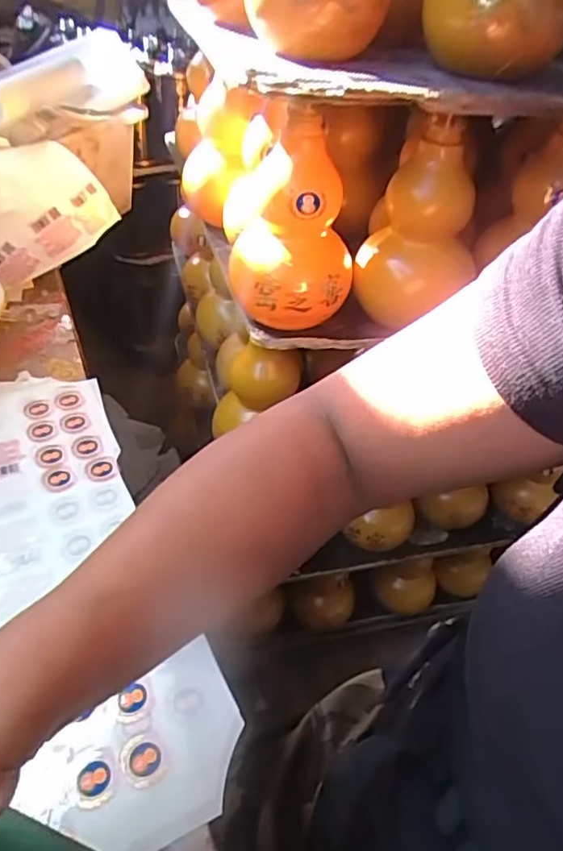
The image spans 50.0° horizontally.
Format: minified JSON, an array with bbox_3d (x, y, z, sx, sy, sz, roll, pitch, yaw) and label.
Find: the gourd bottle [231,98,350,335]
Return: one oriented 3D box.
[{"bbox_3d":[0.012,-0.160,0.484,0.098,0.148,0.083,7,41,0],"label":"gourd bottle"}]

